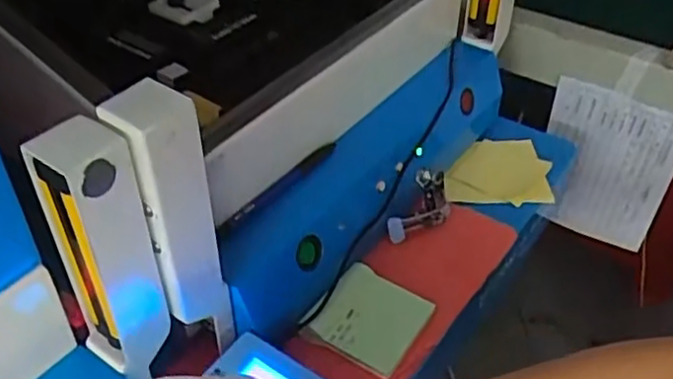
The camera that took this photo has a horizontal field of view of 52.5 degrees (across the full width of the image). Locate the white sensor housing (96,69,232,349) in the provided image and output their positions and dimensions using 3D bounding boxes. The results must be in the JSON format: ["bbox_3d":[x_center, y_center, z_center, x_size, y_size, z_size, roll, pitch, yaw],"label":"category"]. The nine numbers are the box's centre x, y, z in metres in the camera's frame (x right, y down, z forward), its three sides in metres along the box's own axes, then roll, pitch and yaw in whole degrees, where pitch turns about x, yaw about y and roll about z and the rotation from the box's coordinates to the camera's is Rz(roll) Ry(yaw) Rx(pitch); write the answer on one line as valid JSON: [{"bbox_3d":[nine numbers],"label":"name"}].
[{"bbox_3d":[-0.093,0.027,0.411,0.030,0.189,0.041,25,46,25],"label":"white sensor housing"}]

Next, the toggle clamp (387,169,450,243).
[{"bbox_3d":[0.073,0.016,0.593,0.032,0.036,0.061,24,46,24],"label":"toggle clamp"}]

